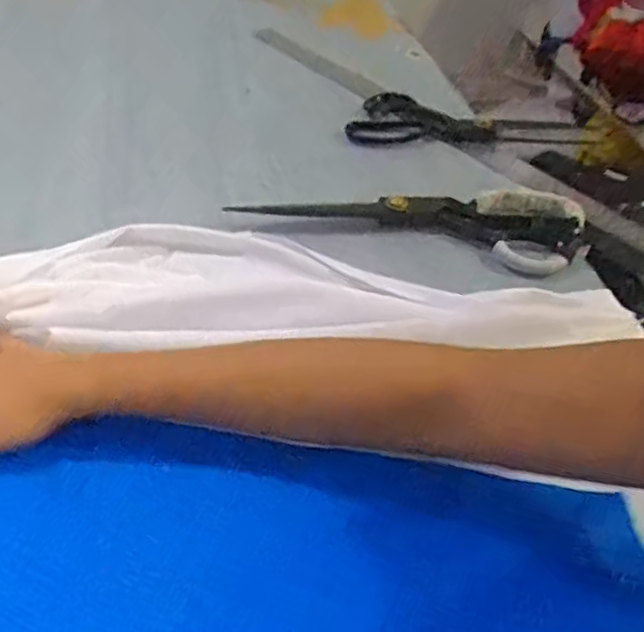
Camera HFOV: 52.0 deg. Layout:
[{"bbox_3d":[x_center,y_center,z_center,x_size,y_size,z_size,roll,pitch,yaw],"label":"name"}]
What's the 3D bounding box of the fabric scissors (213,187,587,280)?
[{"bbox_3d":[0.074,-0.093,0.565,0.277,0.019,0.088,14,47,17],"label":"fabric scissors"}]

